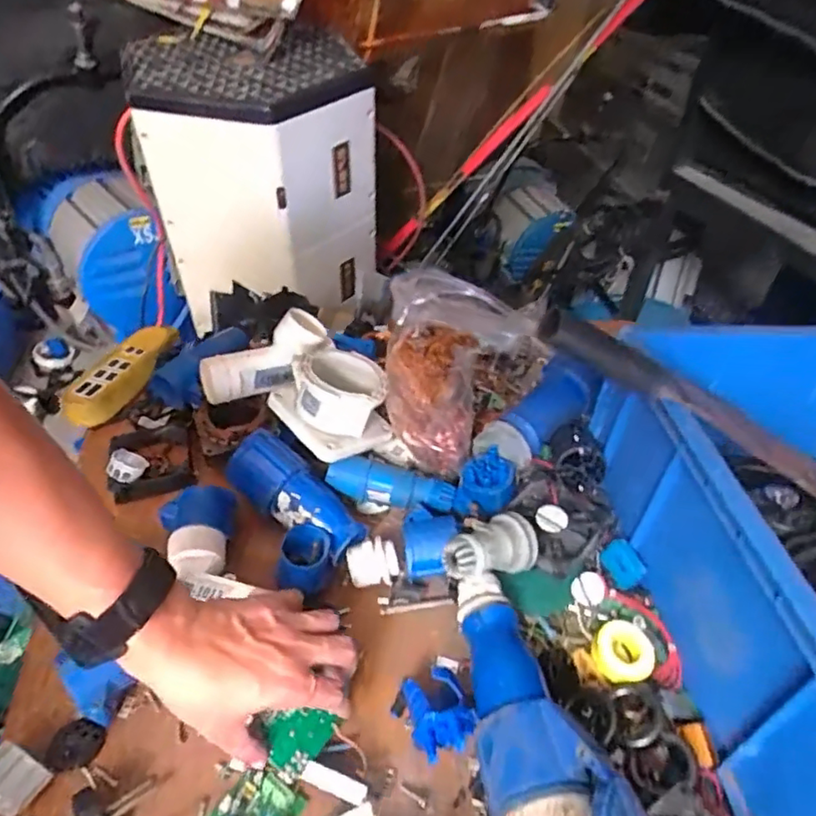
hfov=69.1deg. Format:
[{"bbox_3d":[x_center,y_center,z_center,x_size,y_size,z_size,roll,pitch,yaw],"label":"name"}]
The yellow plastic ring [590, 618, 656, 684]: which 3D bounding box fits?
[{"bbox_3d":[0.174,0.200,0.480,0.047,0.014,0.047,-5,52,7],"label":"yellow plastic ring"}]

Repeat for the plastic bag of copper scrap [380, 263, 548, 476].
[{"bbox_3d":[0.046,-0.029,0.581,0.138,0.170,0.146,4,40,-2],"label":"plastic bag of copper scrap"}]

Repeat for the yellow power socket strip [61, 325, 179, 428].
[{"bbox_3d":[-0.351,-0.046,0.727,0.068,0.033,0.175,12,40,6],"label":"yellow power socket strip"}]

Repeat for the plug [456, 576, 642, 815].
[{"bbox_3d":[0.080,0.227,0.403,0.080,0.070,0.258,-8,42,-16],"label":"plug"}]

